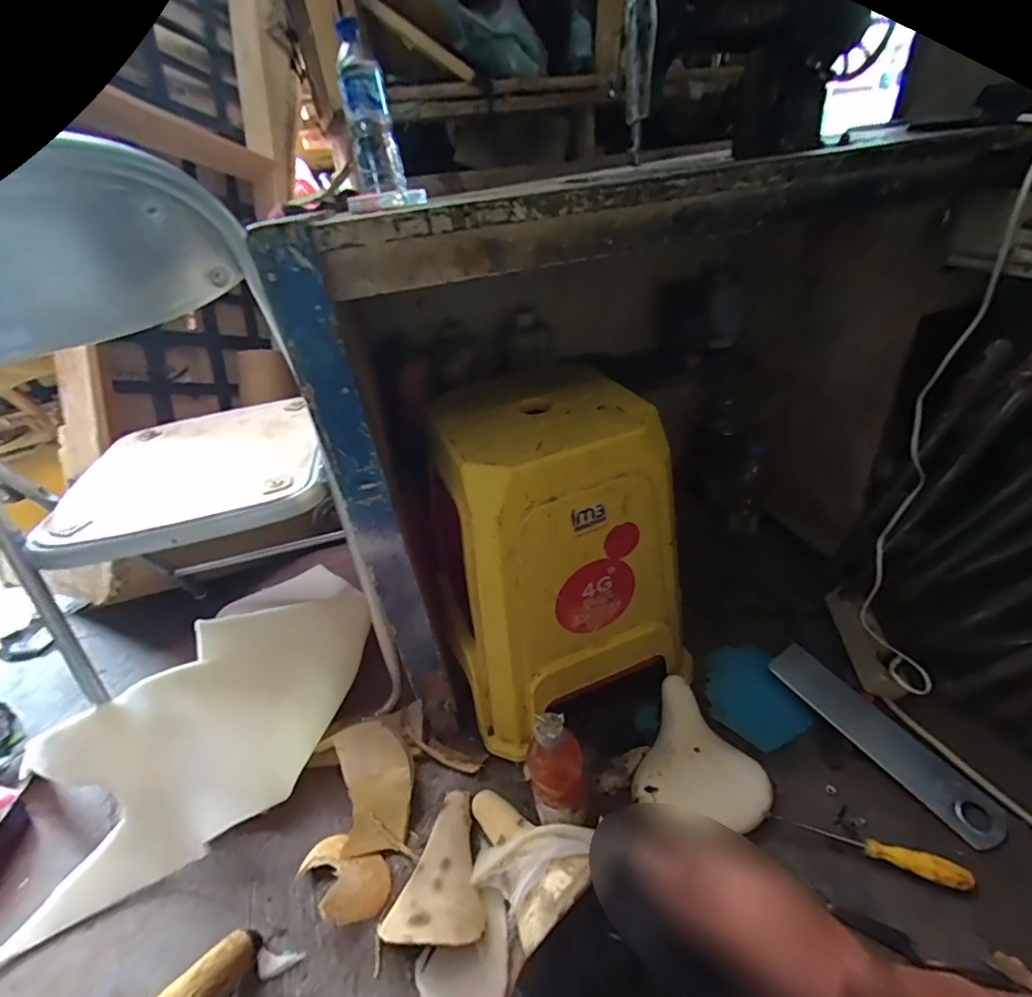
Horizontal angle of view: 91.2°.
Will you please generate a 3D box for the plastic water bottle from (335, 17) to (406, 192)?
[{"bbox_3d":[-0.212,-0.553,0.730,0.069,0.193,0.056,-12,35,-9],"label":"plastic water bottle"}]

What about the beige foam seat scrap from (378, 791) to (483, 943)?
[{"bbox_3d":[-0.075,0.470,0.636,0.109,0.057,0.176,9,38,20],"label":"beige foam seat scrap"}]

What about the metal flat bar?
[{"bbox_3d":[0.517,0.335,0.722,0.076,0.010,0.302,-30,50,-20],"label":"metal flat bar"}]

